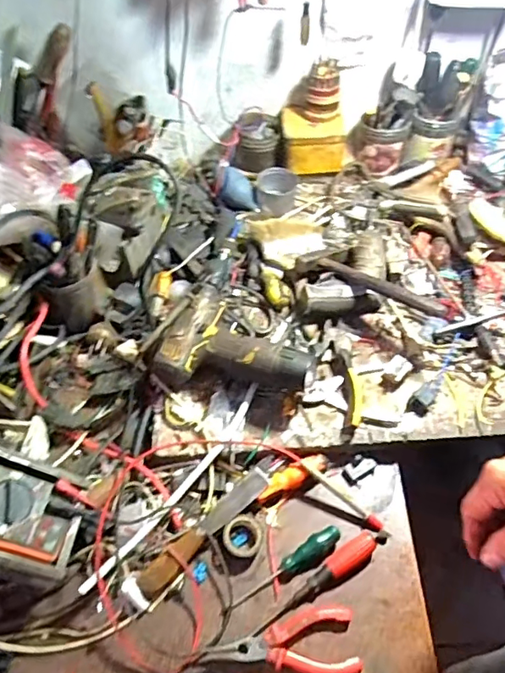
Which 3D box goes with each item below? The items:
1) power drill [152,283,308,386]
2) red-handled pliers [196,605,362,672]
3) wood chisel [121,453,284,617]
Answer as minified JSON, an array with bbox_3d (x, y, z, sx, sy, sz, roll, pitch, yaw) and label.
[{"bbox_3d":[-0.019,0.006,0.646,0.184,0.072,0.123,8,53,7],"label":"power drill"},{"bbox_3d":[0.028,0.287,0.506,0.143,0.013,0.059,3,53,3],"label":"red-handled pliers"},{"bbox_3d":[-0.047,0.198,0.557,0.212,0.026,0.032,-38,61,-25],"label":"wood chisel"}]

